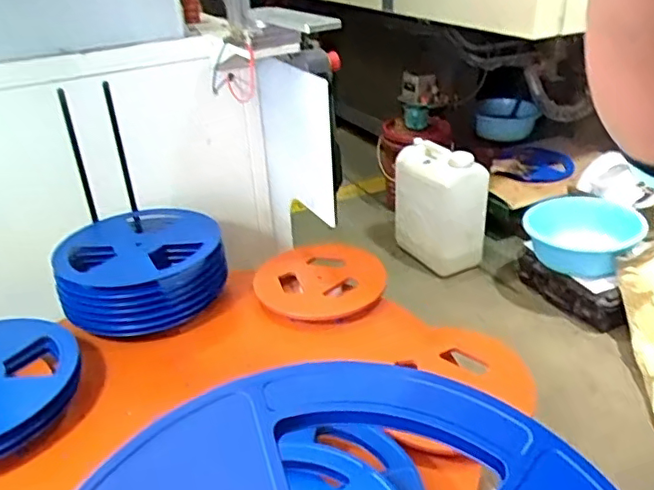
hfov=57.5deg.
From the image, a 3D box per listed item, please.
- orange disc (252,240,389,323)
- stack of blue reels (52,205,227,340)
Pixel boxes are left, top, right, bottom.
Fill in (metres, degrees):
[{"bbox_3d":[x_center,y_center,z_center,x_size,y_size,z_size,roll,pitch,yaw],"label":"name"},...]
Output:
[{"bbox_3d":[-0.014,0.065,1.280,0.262,0.026,0.270,-1,32,1],"label":"orange disc"},{"bbox_3d":[-0.380,0.038,1.261,0.321,0.117,0.328,-6,29,-8],"label":"stack of blue reels"}]

